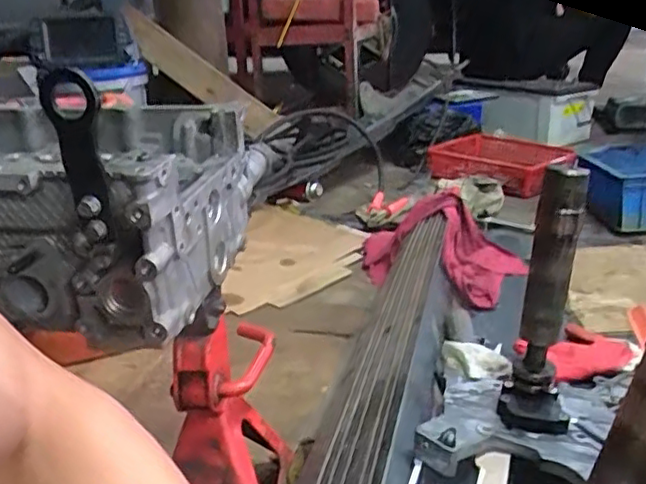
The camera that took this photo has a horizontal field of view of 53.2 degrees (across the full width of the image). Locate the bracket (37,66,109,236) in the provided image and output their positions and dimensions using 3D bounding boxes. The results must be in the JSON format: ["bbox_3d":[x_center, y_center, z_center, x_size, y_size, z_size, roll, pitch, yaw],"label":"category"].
[{"bbox_3d":[-0.169,-0.059,0.451,0.033,0.114,0.017,5,22,19],"label":"bracket"}]

